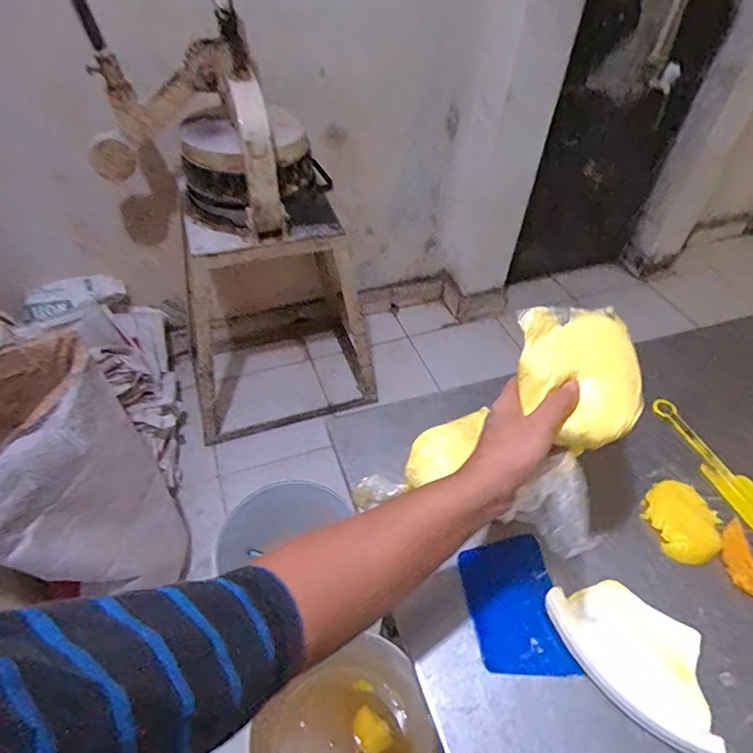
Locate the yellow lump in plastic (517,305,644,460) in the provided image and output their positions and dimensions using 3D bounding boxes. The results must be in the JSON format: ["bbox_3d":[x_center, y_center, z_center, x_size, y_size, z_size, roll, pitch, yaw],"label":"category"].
[{"bbox_3d":[0.172,0.006,0.441,0.113,0.065,0.118,-5,70,-19],"label":"yellow lump in plastic"}]

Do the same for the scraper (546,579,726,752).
[{"bbox_3d":[0.237,0.255,0.460,0.158,0.022,0.095,32,53,23],"label":"scraper"}]

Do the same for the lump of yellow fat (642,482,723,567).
[{"bbox_3d":[0.342,0.158,0.555,0.076,0.025,0.096,32,53,24],"label":"lump of yellow fat"}]

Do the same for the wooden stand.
[{"bbox_3d":[-0.315,-0.266,1.648,0.630,0.868,0.586,-9,49,-11],"label":"wooden stand"}]

